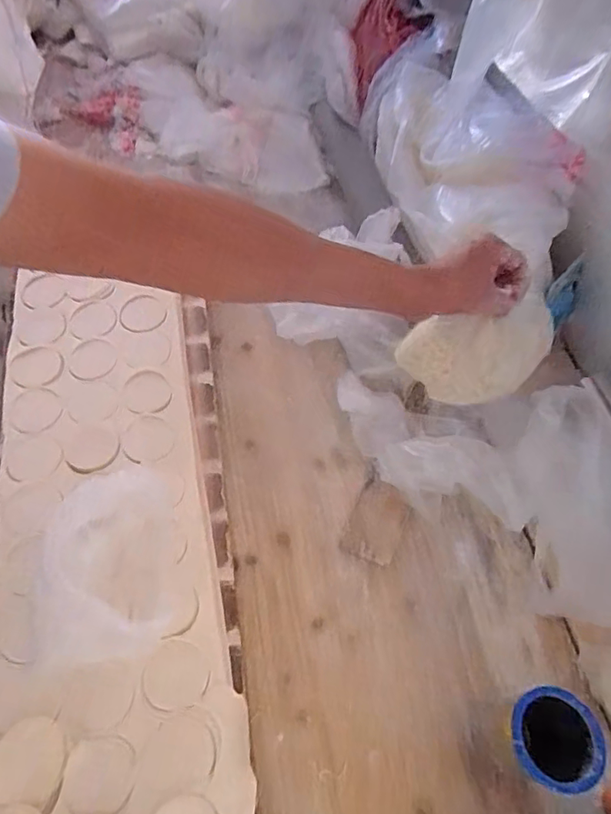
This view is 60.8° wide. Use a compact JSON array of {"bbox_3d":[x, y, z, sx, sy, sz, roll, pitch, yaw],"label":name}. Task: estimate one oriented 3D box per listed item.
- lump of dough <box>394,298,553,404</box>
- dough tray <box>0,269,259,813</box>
[{"bbox_3d":[0.191,-0.052,0.584,0.164,0.112,0.021,-9,32,2],"label":"lump of dough"},{"bbox_3d":[-0.234,0.168,0.606,0.257,0.065,0.973,-10,58,-7],"label":"dough tray"}]

